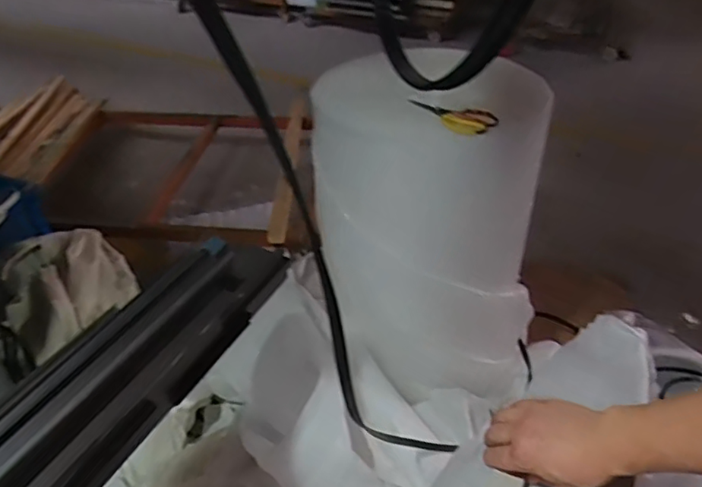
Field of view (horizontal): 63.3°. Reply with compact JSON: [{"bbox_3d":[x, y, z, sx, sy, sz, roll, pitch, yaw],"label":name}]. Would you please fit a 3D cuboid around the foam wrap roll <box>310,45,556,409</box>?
[{"bbox_3d":[0.186,-0.059,1.490,0.536,0.779,0.552,-3,37,-1],"label":"foam wrap roll"}]

